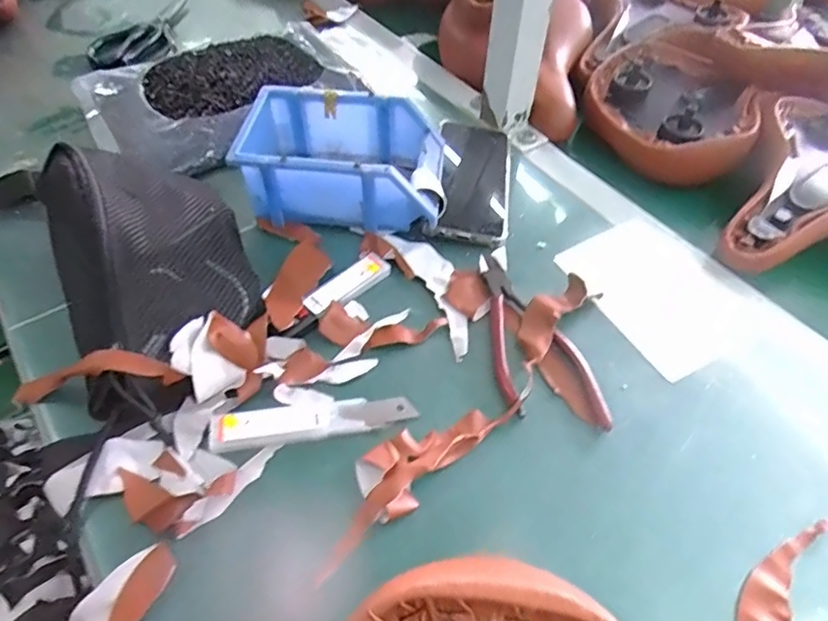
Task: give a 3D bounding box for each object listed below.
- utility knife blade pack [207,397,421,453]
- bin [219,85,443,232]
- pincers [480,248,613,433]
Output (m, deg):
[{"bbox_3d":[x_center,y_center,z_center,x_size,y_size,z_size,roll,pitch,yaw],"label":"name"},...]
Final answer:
[{"bbox_3d":[-0.070,0.077,0.399,0.139,0.013,0.026,-6,53,-6],"label":"utility knife blade pack"},{"bbox_3d":[-0.063,-0.147,0.543,0.183,0.068,0.126,5,52,2],"label":"bin"},{"bbox_3d":[0.092,0.016,0.449,0.071,0.010,0.166,-5,52,-5],"label":"pincers"}]

